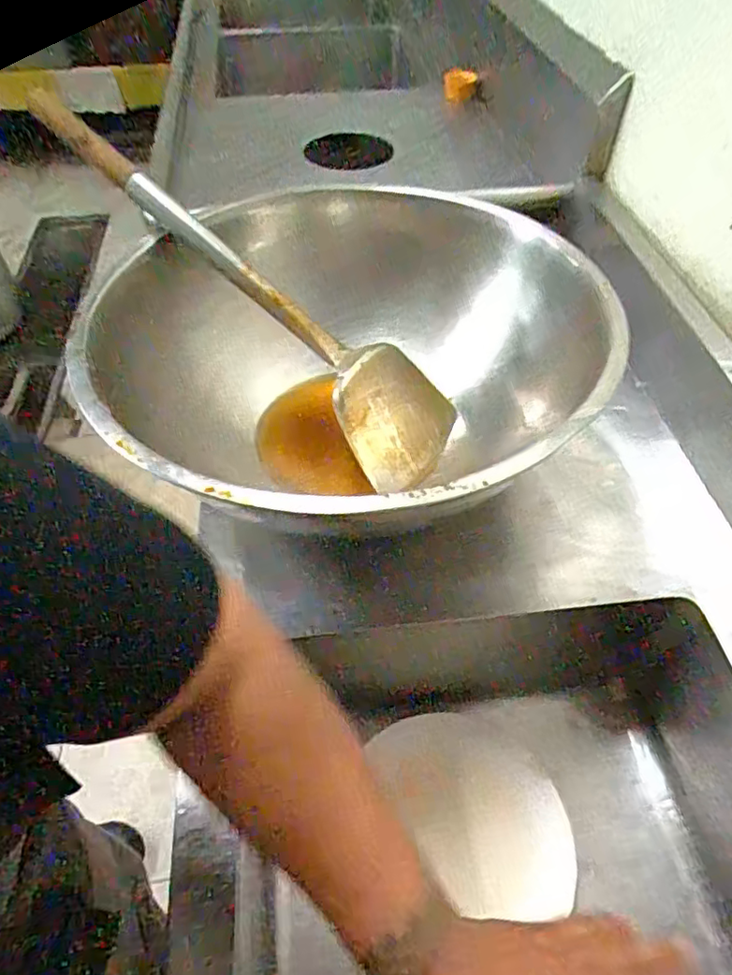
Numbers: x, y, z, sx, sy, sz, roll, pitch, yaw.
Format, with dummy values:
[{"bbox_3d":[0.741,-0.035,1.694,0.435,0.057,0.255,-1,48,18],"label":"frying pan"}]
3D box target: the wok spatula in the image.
[{"bbox_3d":[-0.113,-0.207,0.658,0.538,0.068,0.140,43,56,-10],"label":"wok spatula"}]

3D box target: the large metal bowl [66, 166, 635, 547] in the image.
[{"bbox_3d":[-0.031,-0.122,0.666,0.507,0.220,0.532,0,50,0],"label":"large metal bowl"}]

